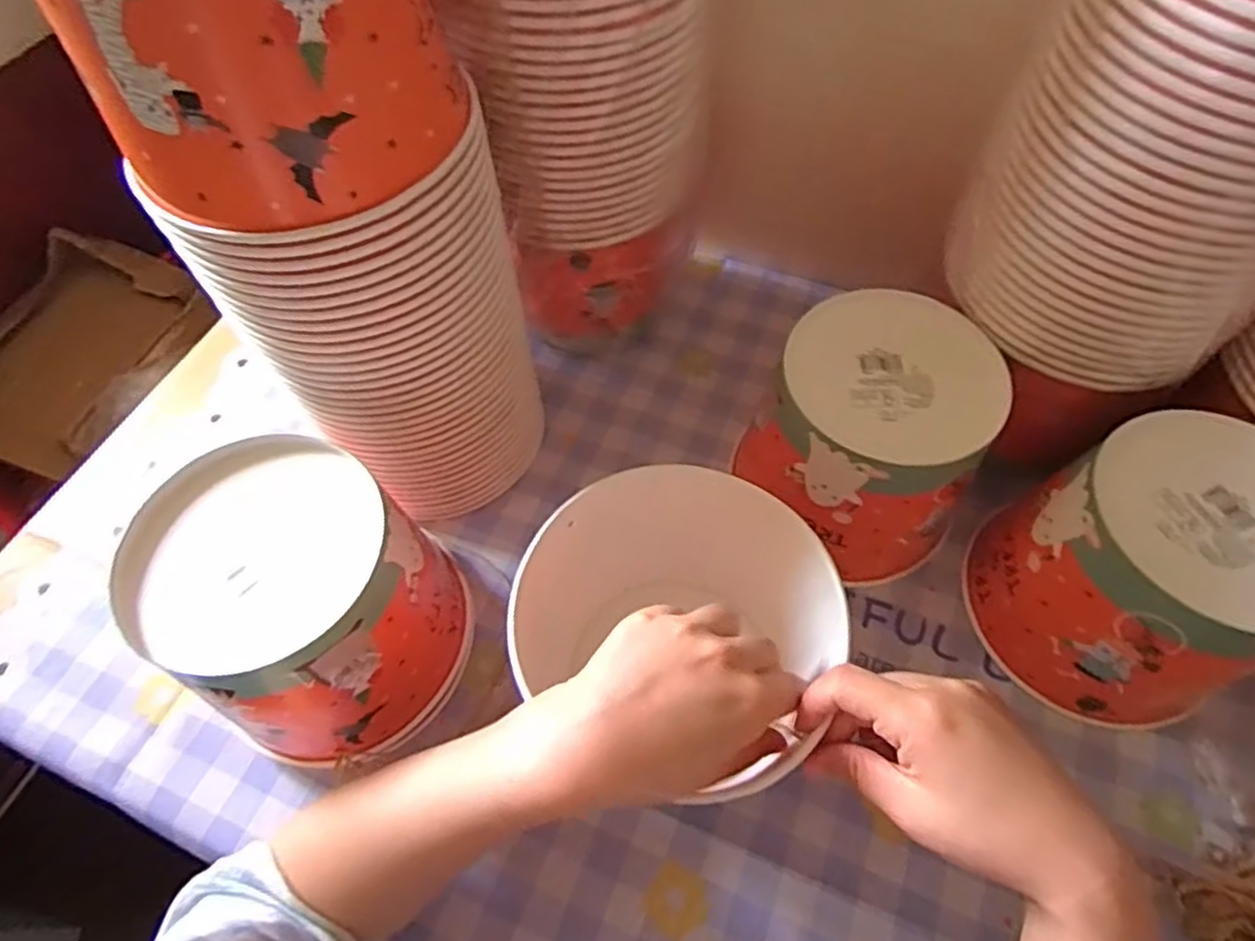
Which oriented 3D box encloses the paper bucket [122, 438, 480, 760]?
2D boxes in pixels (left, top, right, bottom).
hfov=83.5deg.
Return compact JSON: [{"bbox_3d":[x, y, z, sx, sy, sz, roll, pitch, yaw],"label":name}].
[{"bbox_3d":[-0.175,0.075,0.402,0.129,0.138,0.127,-1,60,2],"label":"paper bucket"}]

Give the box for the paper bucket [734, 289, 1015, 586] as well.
[{"bbox_3d":[0.160,-0.016,0.464,0.134,0.129,0.142,-1,60,2],"label":"paper bucket"}]

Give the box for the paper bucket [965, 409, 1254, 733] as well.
[{"bbox_3d":[0.288,0.060,0.412,0.119,0.134,0.137,-25,62,-12],"label":"paper bucket"}]

